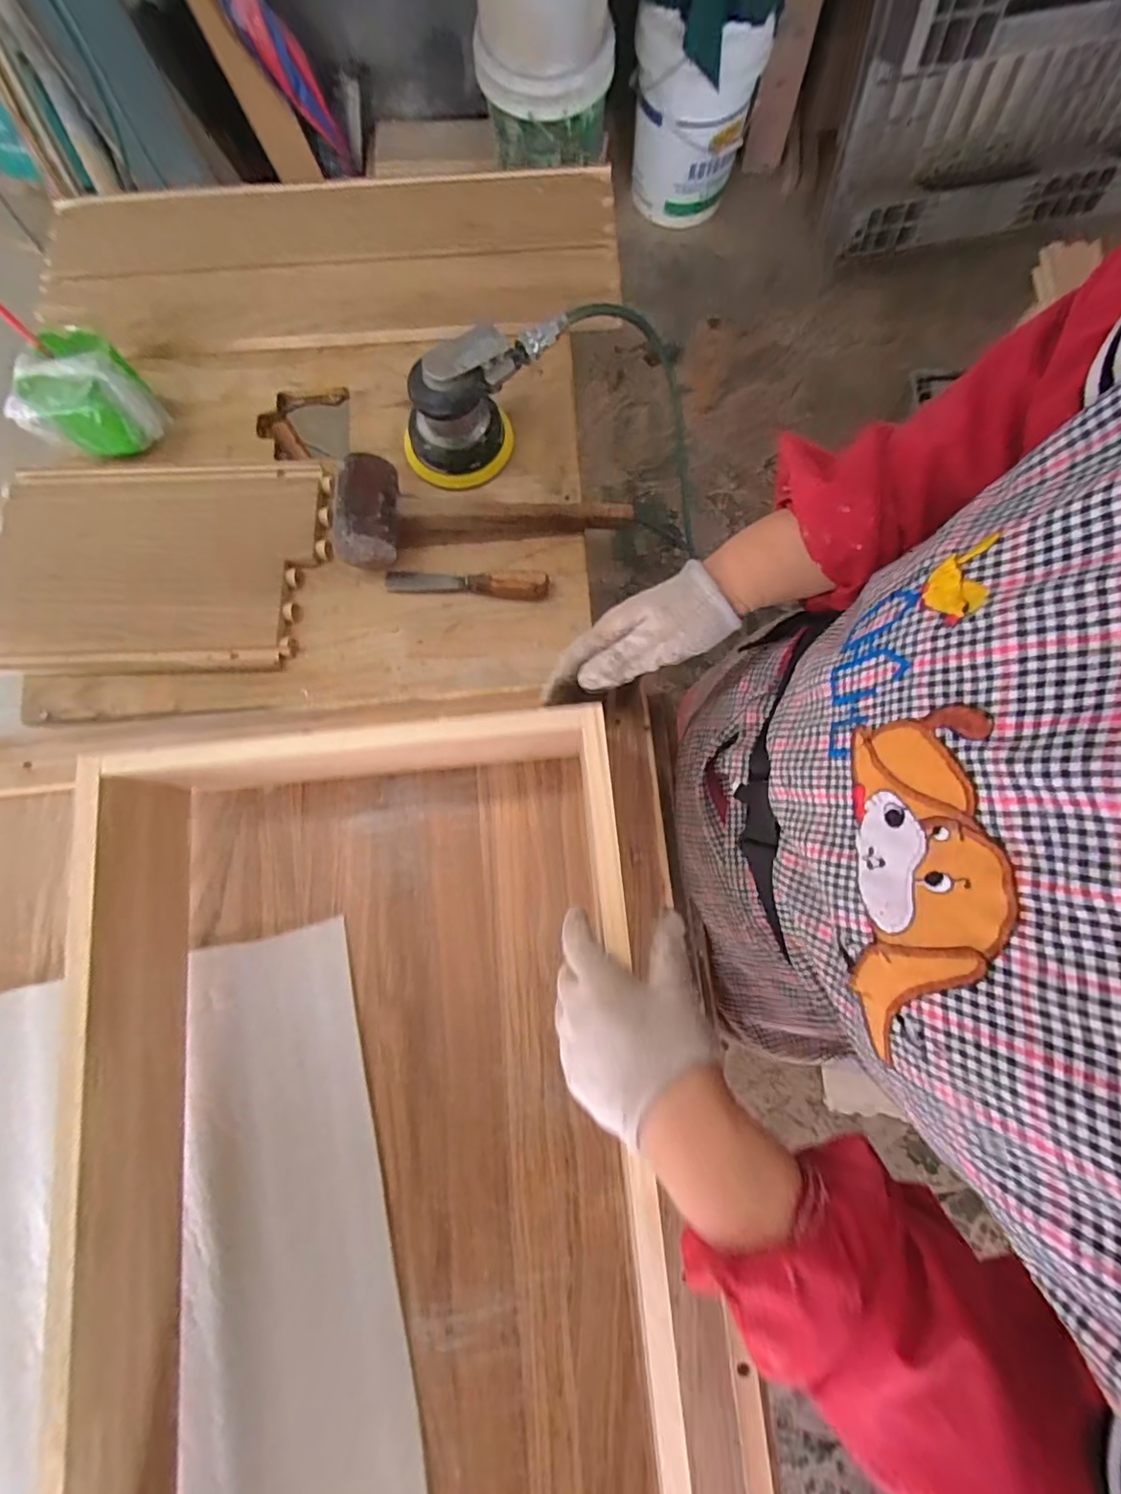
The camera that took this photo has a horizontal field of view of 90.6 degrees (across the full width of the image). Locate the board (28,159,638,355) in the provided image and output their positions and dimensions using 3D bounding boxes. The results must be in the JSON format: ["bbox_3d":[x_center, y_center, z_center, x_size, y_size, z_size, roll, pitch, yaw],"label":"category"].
[{"bbox_3d":[-0.273,-0.581,0.662,0.665,0.027,0.237,-2,77,1],"label":"board"}]

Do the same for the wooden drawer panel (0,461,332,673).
[{"bbox_3d":[-0.433,-0.192,0.580,0.361,0.011,0.235,-1,77,1],"label":"wooden drawer panel"}]

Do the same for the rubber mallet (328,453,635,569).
[{"bbox_3d":[-0.078,-0.251,0.558,0.289,0.066,0.093,-9,77,-1],"label":"rubber mallet"}]

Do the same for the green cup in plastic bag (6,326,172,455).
[{"bbox_3d":[-0.496,-0.365,0.580,0.099,0.081,0.101,0,77,1],"label":"green cup in plastic bag"}]

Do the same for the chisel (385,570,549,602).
[{"bbox_3d":[-0.098,-0.170,0.567,0.169,0.021,0.028,4,77,2],"label":"chisel"}]

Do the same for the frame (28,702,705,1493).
[{"bbox_3d":[-0.124,0.323,0.384,0.398,0.135,0.682,-3,82,1],"label":"frame"}]

